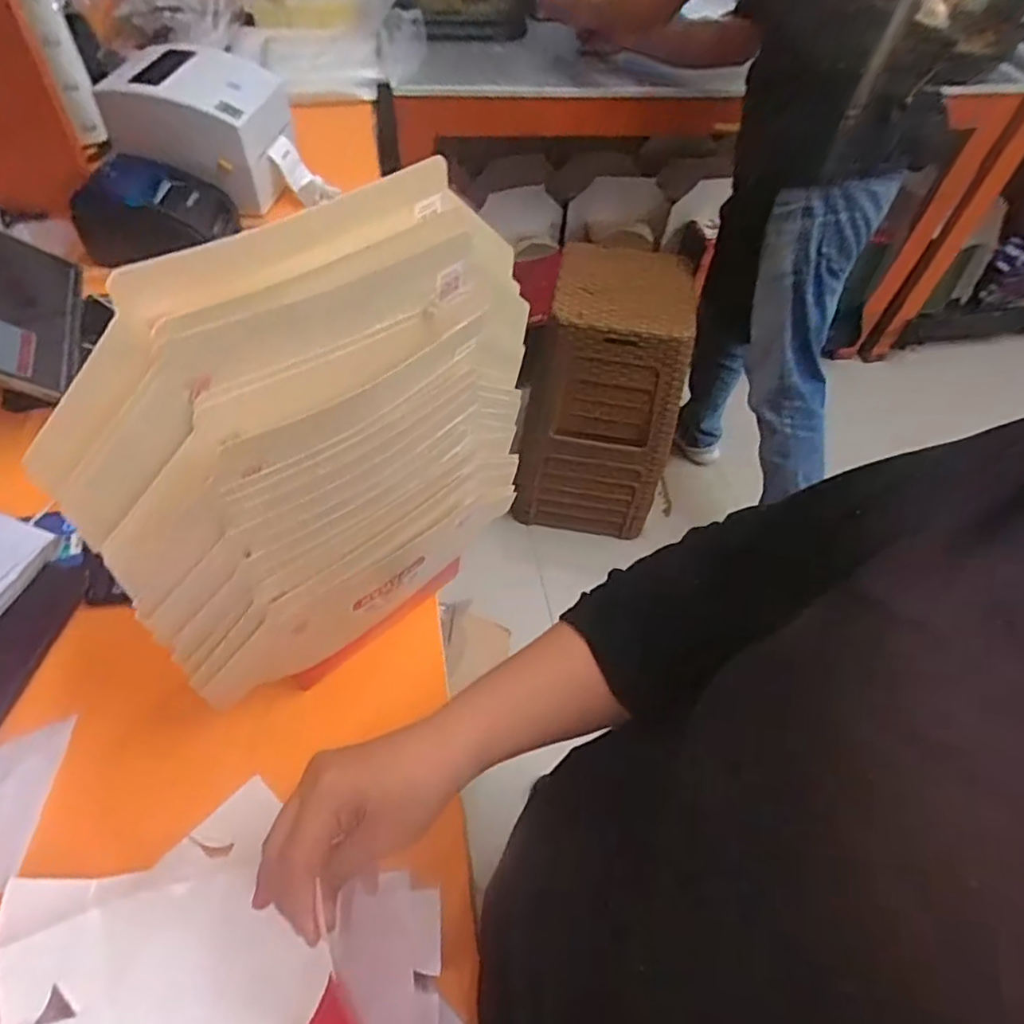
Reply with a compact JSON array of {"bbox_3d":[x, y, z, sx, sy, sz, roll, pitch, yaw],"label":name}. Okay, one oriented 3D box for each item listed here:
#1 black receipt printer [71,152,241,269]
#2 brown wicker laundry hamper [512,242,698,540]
[{"bbox_3d":[-0.499,-0.429,0.894,0.191,0.107,0.100,-5,55,-8],"label":"black receipt printer"},{"bbox_3d":[0.206,-0.257,1.464,0.345,0.614,0.302,5,54,-1],"label":"brown wicker laundry hamper"}]

